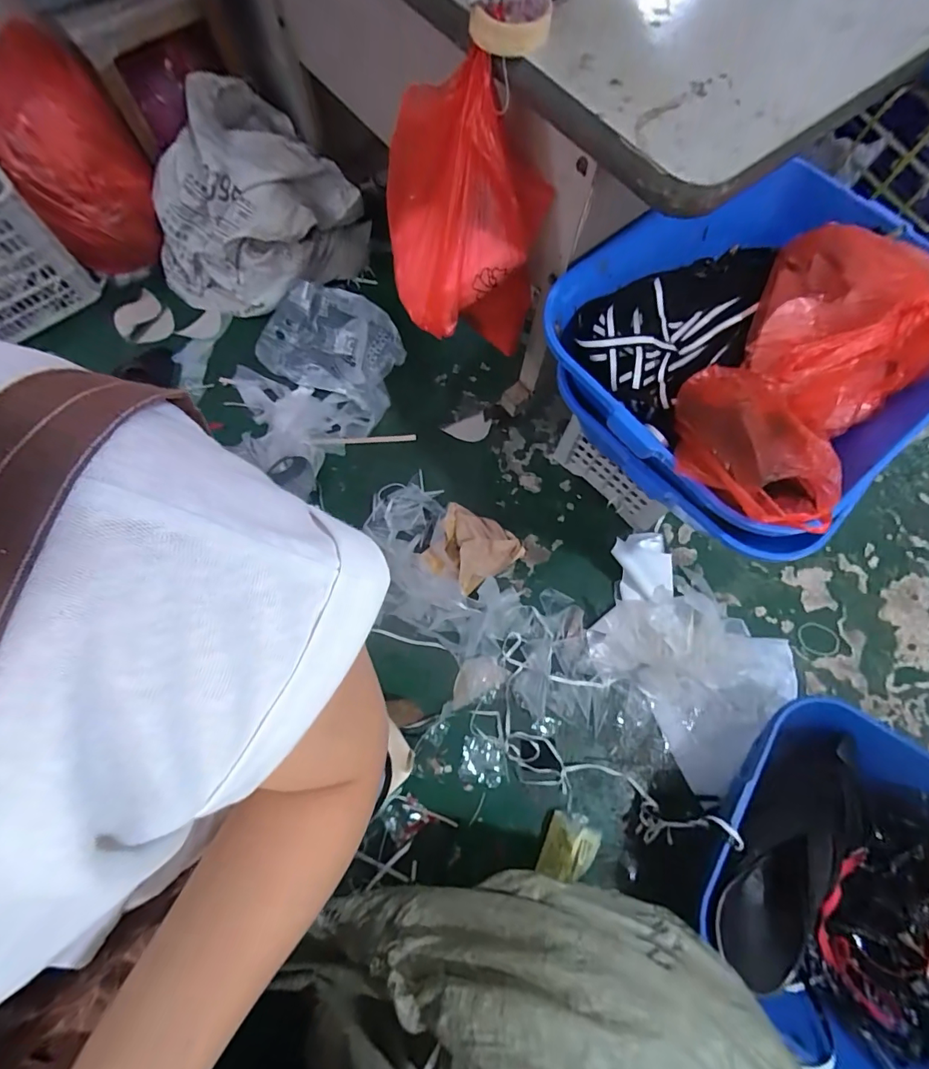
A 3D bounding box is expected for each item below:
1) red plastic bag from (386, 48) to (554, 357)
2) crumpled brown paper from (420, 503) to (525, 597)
[{"bbox_3d":[0.002,-0.463,0.740,0.216,0.400,0.160,-22,75,-9],"label":"red plastic bag"},{"bbox_3d":[0.016,0.036,1.099,0.210,0.050,0.185,34,77,12],"label":"crumpled brown paper"}]

